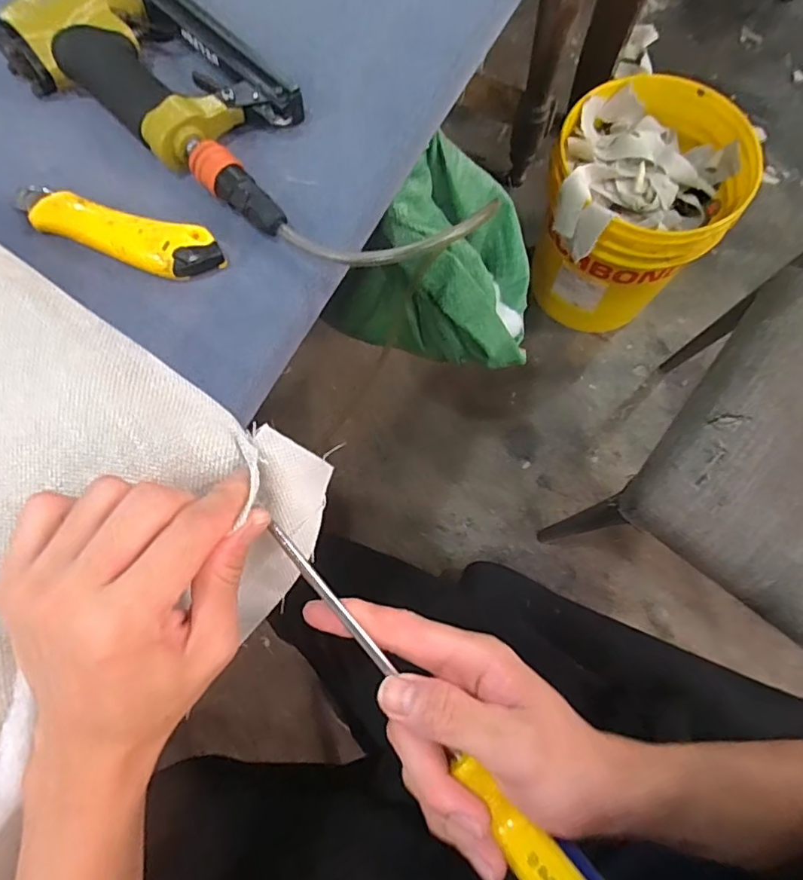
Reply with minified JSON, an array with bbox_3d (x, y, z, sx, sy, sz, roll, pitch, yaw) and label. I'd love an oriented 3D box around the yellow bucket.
[{"bbox_3d":[0.418,-0.413,1.022,0.316,0.338,0.335,19,75,6],"label":"yellow bucket"}]

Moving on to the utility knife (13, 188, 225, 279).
[{"bbox_3d":[-0.192,-0.139,0.355,0.156,0.019,0.037,20,75,7],"label":"utility knife"}]

